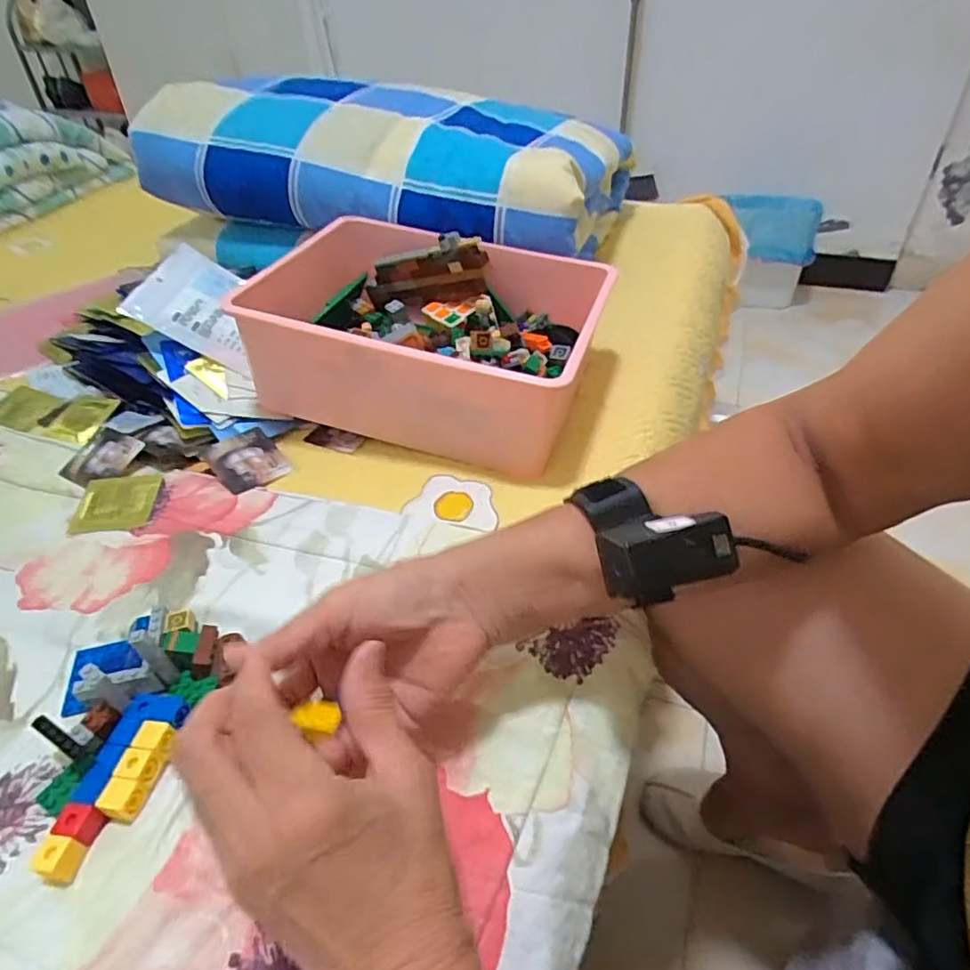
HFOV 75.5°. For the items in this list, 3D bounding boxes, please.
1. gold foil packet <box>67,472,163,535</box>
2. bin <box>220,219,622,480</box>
[{"bbox_3d":[-0.316,0.014,0.536,0.068,0.007,0.062,-6,41,-4],"label":"gold foil packet"},{"bbox_3d":[-0.043,-0.150,0.616,0.295,0.132,0.248,11,43,15],"label":"bin"}]

